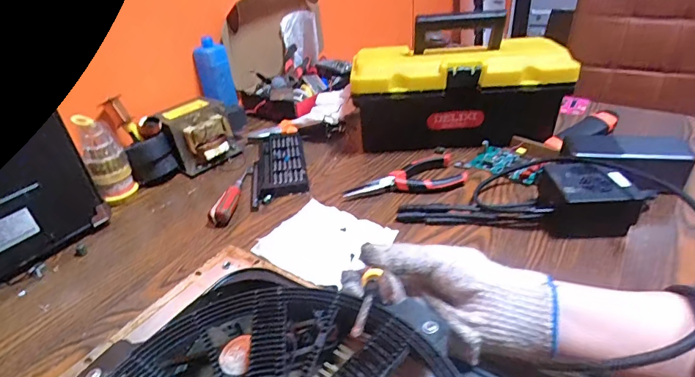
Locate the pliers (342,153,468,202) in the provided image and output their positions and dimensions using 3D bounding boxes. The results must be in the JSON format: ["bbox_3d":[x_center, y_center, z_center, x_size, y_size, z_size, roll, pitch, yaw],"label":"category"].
[{"bbox_3d":[0.071,-0.013,0.528,0.154,0.022,0.059,-7,33,-3],"label":"pliers"}]

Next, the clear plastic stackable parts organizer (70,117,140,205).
[{"bbox_3d":[-0.309,-0.034,0.527,0.043,0.118,0.037,-18,35,-18],"label":"clear plastic stackable parts organizer"}]

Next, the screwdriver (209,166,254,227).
[{"bbox_3d":[-0.147,0.004,0.534,0.023,0.026,0.132,-2,33,5],"label":"screwdriver"}]

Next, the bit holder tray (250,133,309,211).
[{"bbox_3d":[-0.099,-0.033,0.583,0.073,0.025,0.167,-9,33,-6],"label":"bit holder tray"}]

